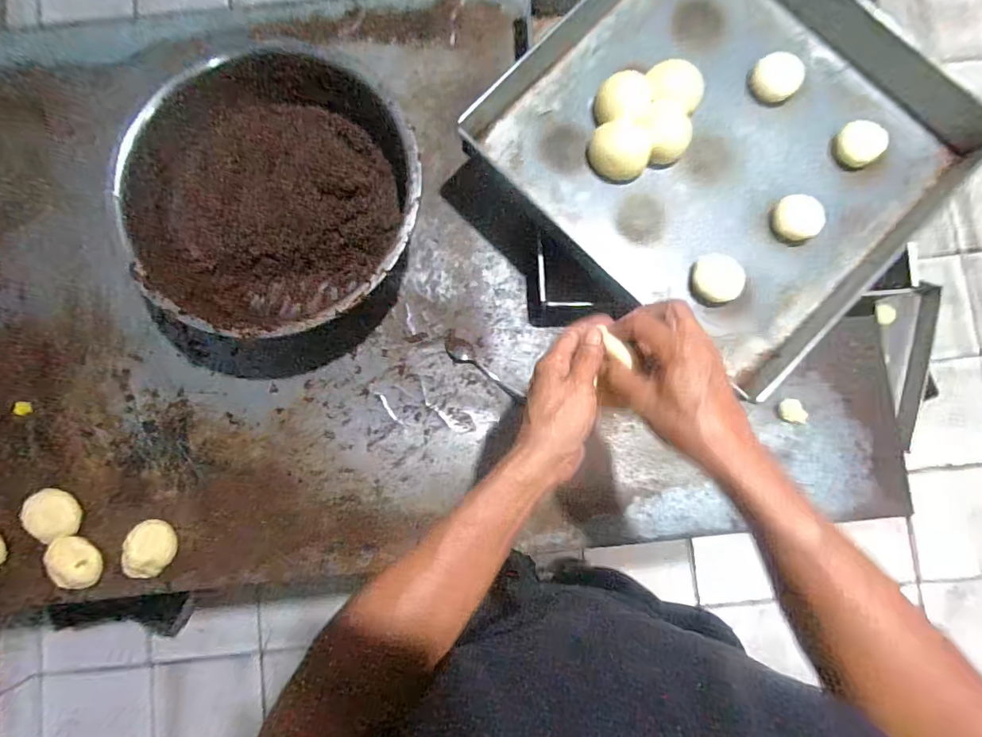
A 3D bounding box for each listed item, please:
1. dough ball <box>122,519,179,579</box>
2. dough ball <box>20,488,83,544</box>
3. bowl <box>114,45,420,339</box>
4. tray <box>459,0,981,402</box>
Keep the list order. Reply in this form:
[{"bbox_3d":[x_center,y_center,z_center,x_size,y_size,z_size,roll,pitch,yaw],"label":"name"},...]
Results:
[{"bbox_3d":[-0.432,0.228,0.612,0.060,0.036,0.073,15,84,1],"label":"dough ball"},{"bbox_3d":[-0.547,0.182,0.597,0.062,0.064,0.062,0,84,-1],"label":"dough ball"},{"bbox_3d":[-0.251,-0.194,0.598,0.334,0.129,0.324,-1,84,-1],"label":"bowl"},{"bbox_3d":[0.278,-0.274,0.587,0.491,0.070,0.459,41,85,3],"label":"tray"}]

